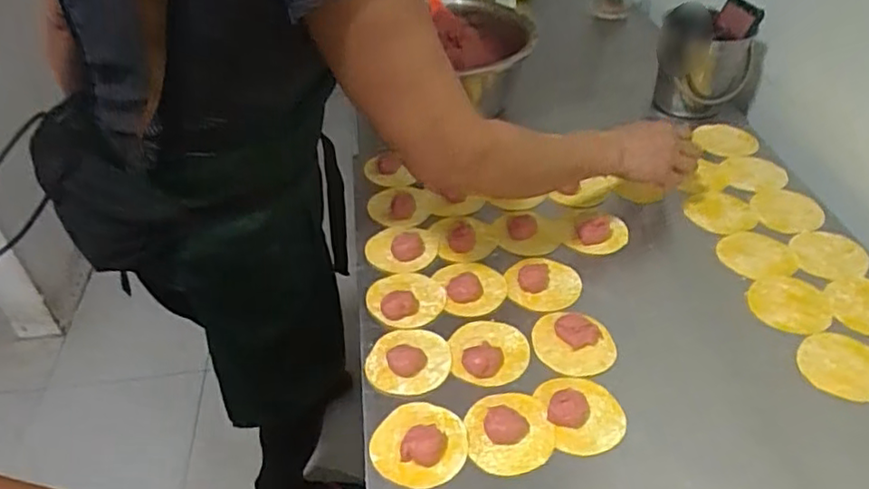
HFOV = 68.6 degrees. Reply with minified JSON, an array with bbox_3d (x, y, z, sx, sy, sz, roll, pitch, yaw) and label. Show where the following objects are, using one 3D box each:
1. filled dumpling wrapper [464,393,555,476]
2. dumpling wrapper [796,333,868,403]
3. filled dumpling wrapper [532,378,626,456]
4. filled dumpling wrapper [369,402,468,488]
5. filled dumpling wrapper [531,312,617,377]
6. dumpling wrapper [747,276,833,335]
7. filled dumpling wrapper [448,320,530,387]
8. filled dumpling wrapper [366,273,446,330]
[{"bbox_3d":[0.069,0.166,0.583,0.077,0.023,0.079,-1,43,1],"label":"filled dumpling wrapper"},{"bbox_3d":[0.412,0.121,0.638,0.083,0.007,0.082,-1,43,1],"label":"dumpling wrapper"},{"bbox_3d":[0.141,0.153,0.596,0.072,0.027,0.077,-9,43,-7],"label":"filled dumpling wrapper"},{"bbox_3d":[-0.012,0.176,0.575,0.078,0.018,0.083,-1,43,1],"label":"filled dumpling wrapper"},{"bbox_3d":[0.142,0.100,0.656,0.083,0.019,0.062,20,47,22],"label":"filled dumpling wrapper"},{"bbox_3d":[0.392,0.063,0.704,0.082,0.007,0.078,-2,48,2],"label":"dumpling wrapper"},{"bbox_3d":[0.057,0.105,0.654,0.080,0.022,0.082,-5,43,-3],"label":"filled dumpling wrapper"},{"bbox_3d":[-0.032,0.060,0.713,0.085,0.014,0.079,-1,43,1],"label":"filled dumpling wrapper"}]

